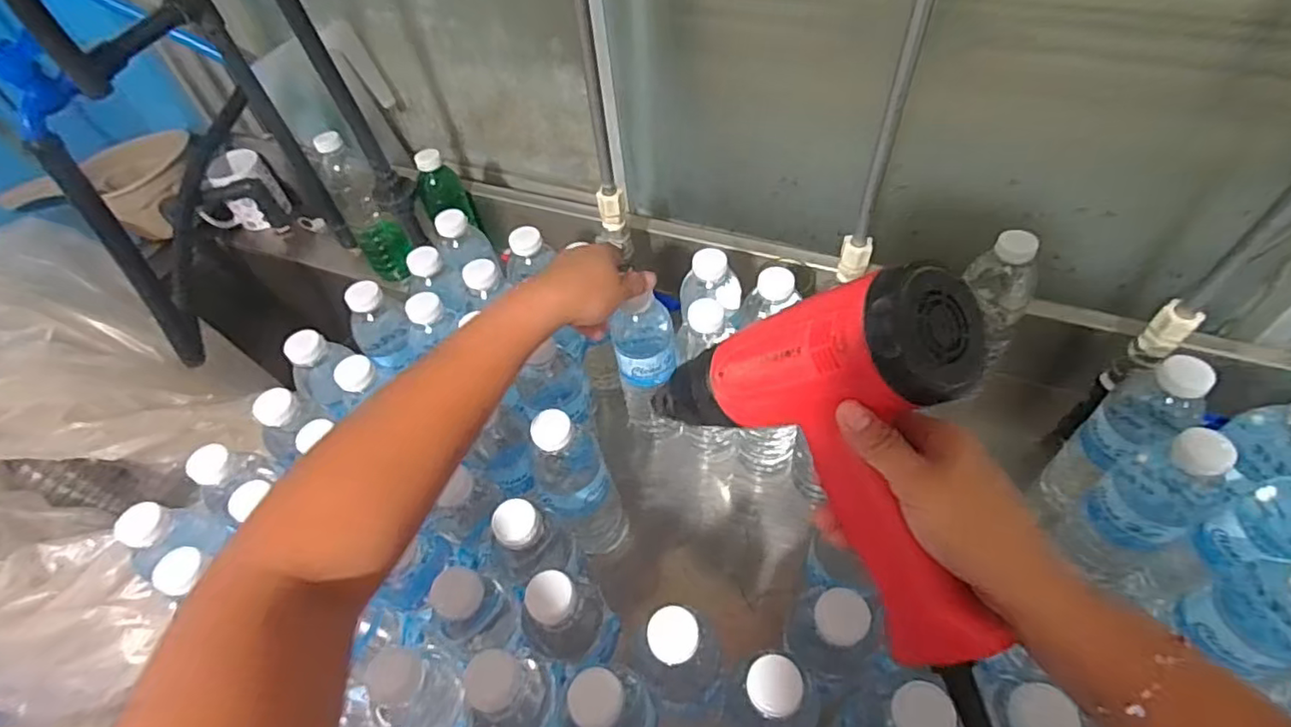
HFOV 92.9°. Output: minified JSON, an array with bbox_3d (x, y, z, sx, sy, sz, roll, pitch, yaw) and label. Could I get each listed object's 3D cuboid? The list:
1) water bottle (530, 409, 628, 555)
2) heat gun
[{"bbox_3d":[-0.062,0.106,0.542,0.062,0.202,0.071,-23,53,-12],"label":"water bottle"},{"bbox_3d":[0.114,0.060,0.372,0.078,0.212,0.182,-15,86,-29],"label":"heat gun"}]

